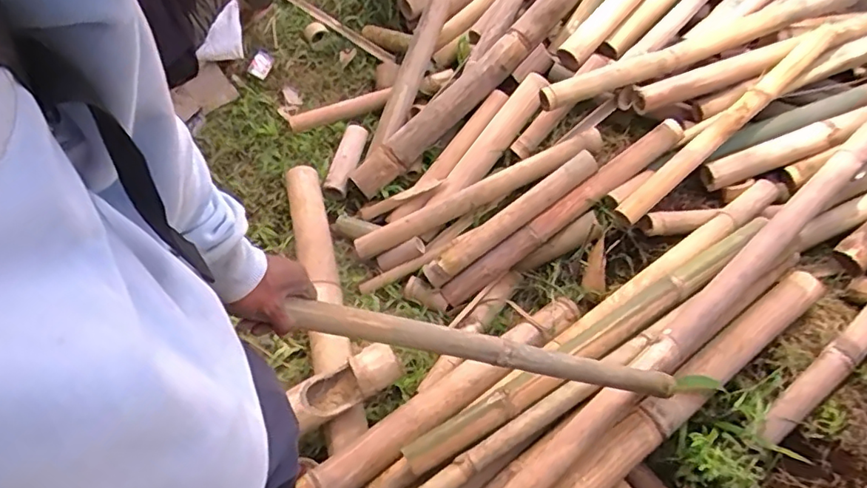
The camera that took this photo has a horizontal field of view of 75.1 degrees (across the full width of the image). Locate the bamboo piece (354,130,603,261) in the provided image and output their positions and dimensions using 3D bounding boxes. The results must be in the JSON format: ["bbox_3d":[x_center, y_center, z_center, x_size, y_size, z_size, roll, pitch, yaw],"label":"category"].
[{"bbox_3d":[0.116,-0.140,1.361,0.593,0.056,0.068,-25,58,3],"label":"bamboo piece"}]

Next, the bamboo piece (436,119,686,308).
[{"bbox_3d":[0.289,-0.067,1.308,0.651,0.060,0.071,-37,60,6],"label":"bamboo piece"}]

